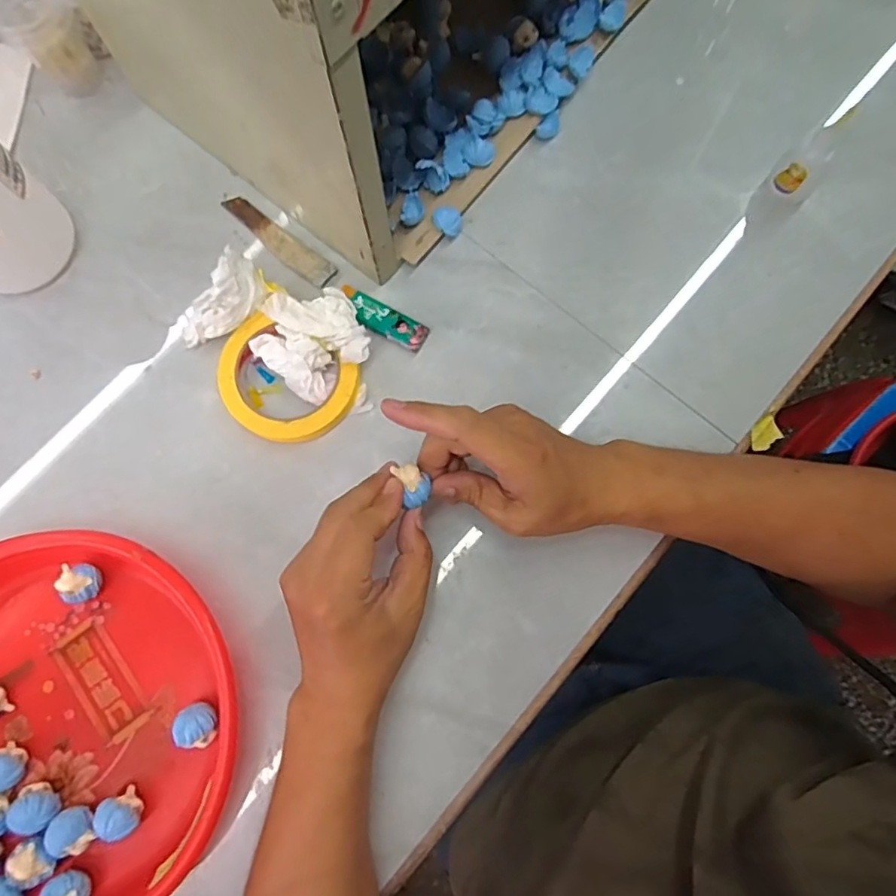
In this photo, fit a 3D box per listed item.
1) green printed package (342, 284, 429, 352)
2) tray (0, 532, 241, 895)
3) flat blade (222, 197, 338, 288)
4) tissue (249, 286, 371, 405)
[{"bbox_3d":[-0.053,-0.104,0.481,0.076,0.013,0.024,29,79,7],"label":"green printed package"},{"bbox_3d":[-0.267,0.188,0.405,0.253,0.035,0.242,0,77,1],"label":"tray"},{"bbox_3d":[-0.142,-0.173,0.500,0.116,0.004,0.023,38,77,11],"label":"flat blade"},{"bbox_3d":[-0.105,-0.084,0.464,0.078,0.029,0.081,-40,79,-8],"label":"tissue"}]

